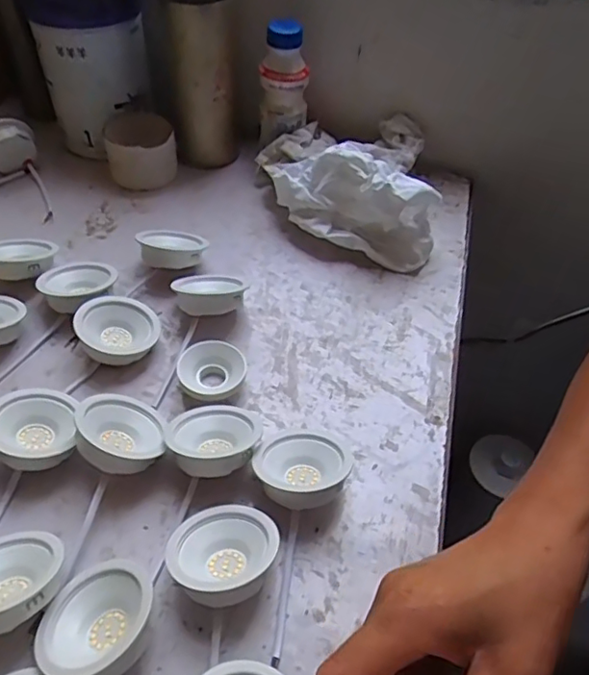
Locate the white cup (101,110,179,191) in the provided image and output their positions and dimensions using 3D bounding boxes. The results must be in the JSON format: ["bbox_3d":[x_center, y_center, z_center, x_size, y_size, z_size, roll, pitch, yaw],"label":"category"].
[{"bbox_3d":[-0.182,-0.225,0.677,0.080,0.068,0.076,3,47,-3],"label":"white cup"}]

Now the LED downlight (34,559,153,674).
[{"bbox_3d":[-0.117,0.172,0.340,0.064,0.027,0.069,3,34,27],"label":"LED downlight"}]

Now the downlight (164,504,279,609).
[{"bbox_3d":[-0.046,0.144,0.372,0.067,0.030,0.067,0,29,0],"label":"downlight"}]

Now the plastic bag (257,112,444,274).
[{"bbox_3d":[0.056,-0.187,0.647,0.191,0.092,0.216,6,47,-1],"label":"plastic bag"}]

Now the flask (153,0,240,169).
[{"bbox_3d":[-0.113,-0.318,0.652,0.089,0.231,0.070,-12,49,-16],"label":"flask"}]

